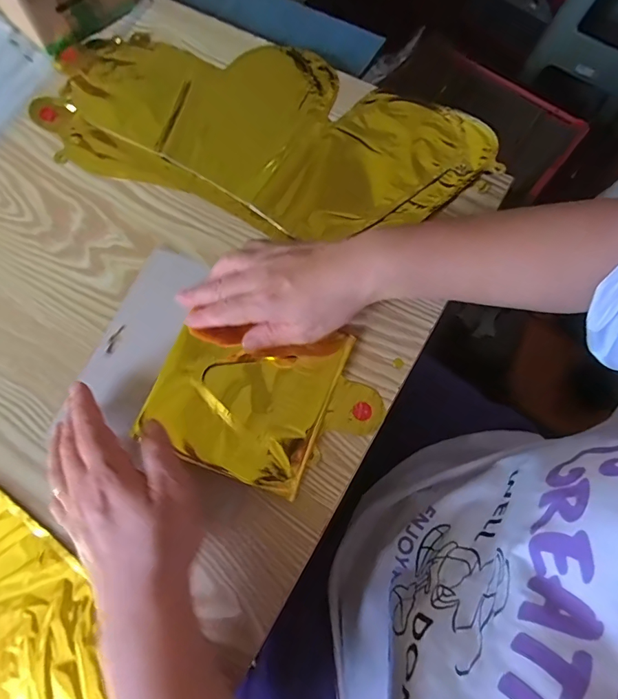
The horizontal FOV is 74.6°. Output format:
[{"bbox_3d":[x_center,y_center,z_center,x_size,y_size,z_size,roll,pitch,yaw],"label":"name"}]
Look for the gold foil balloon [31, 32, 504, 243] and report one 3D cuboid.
[{"bbox_3d":[-0.052,-0.230,0.418,0.442,0.010,0.213,21,73,8],"label":"gold foil balloon"}]

